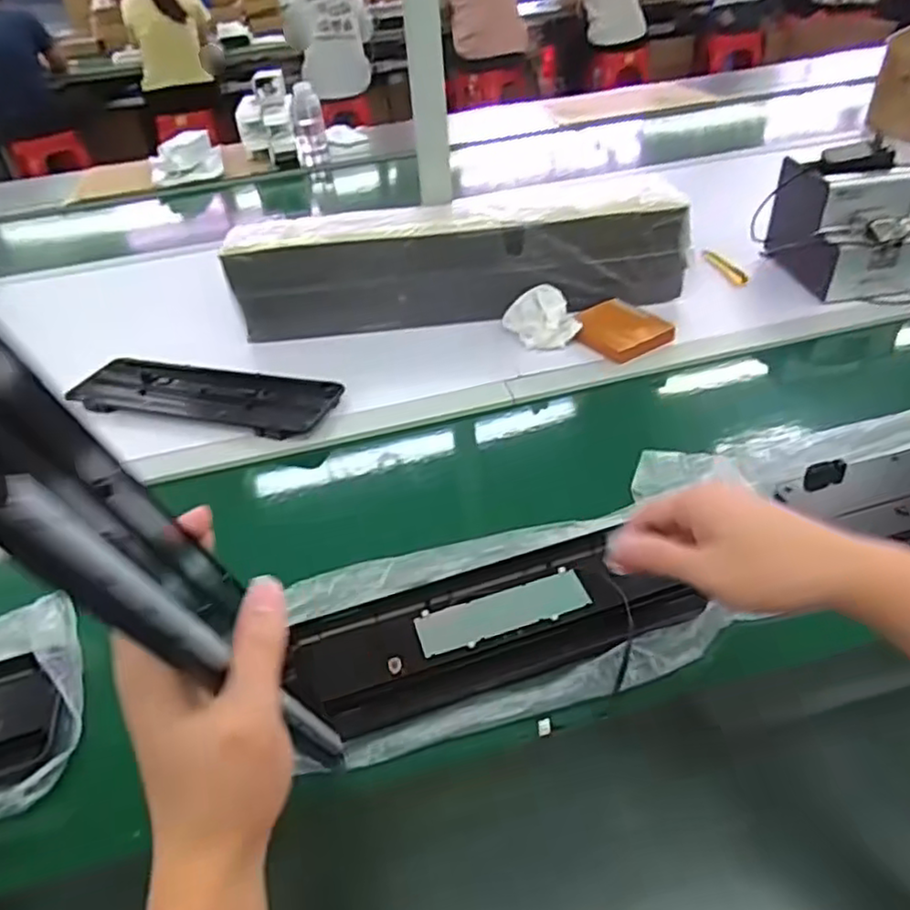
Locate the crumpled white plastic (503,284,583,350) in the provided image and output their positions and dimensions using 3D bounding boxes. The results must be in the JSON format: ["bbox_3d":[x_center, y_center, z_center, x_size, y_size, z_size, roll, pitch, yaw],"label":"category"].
[{"bbox_3d":[0.114,-0.188,0.872,0.076,0.072,0.101,-20,40,-16],"label":"crumpled white plastic"}]

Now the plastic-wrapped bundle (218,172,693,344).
[{"bbox_3d":[0.006,-0.270,0.930,0.615,0.147,0.105,-5,38,2],"label":"plastic-wrapped bundle"}]

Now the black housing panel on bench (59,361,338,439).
[{"bbox_3d":[-0.316,-0.075,0.830,0.346,0.020,0.121,8,41,17],"label":"black housing panel on bench"}]

